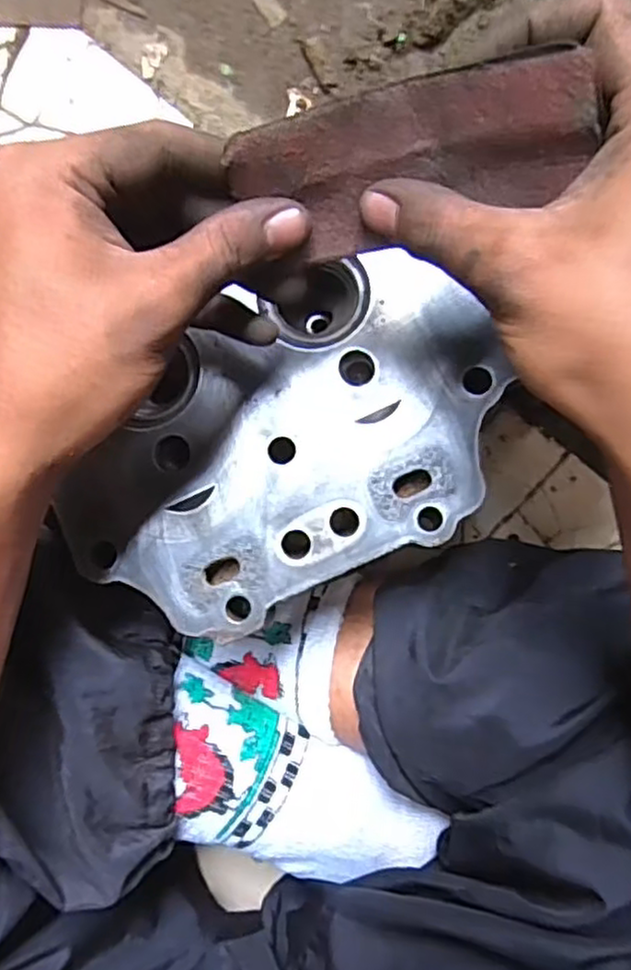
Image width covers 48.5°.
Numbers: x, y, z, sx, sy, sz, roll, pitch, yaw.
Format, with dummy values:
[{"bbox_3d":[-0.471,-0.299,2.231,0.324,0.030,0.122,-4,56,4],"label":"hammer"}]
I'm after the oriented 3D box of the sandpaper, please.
[{"bbox_3d":[0.027,-0.103,0.226,0.110,0.040,0.043,-3,98,21],"label":"sandpaper"}]

